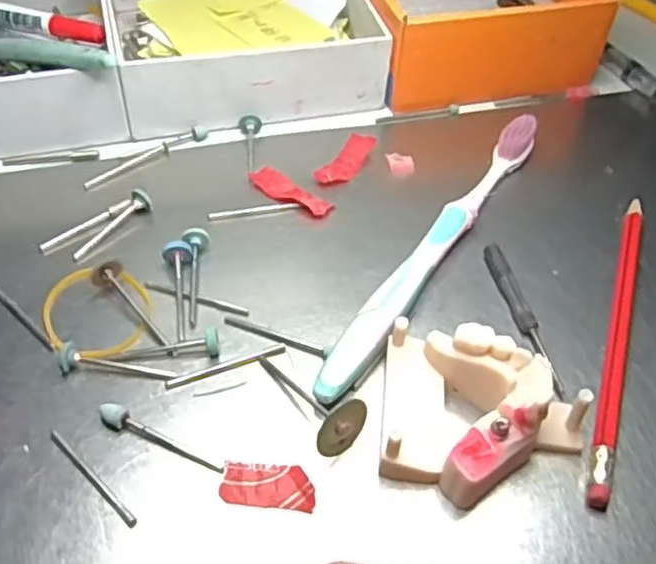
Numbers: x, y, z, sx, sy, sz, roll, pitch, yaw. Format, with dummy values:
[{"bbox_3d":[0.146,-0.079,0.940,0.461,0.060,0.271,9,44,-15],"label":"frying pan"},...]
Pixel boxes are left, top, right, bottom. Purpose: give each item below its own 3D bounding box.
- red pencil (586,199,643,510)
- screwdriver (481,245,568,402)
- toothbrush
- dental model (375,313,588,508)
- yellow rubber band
[{"bbox_3d":[0.110,0.015,0.263,0.009,0.009,0.149,17,50,12],"label":"red pencil"},{"bbox_3d":[0.075,0.013,0.271,0.009,0.009,0.069,-8,49,-9],"label":"screwdriver"},{"bbox_3d":[0.047,-0.018,0.289,0.015,0.017,0.182,27,52,20],"label":"toothbrush"},{"bbox_3d":[0.048,0.044,0.227,0.067,0.030,0.050,16,49,11],"label":"dental model"},{"bbox_3d":[-0.087,0.010,0.265,0.039,0.005,0.045,-17,52,-14],"label":"yellow rubber band"}]

